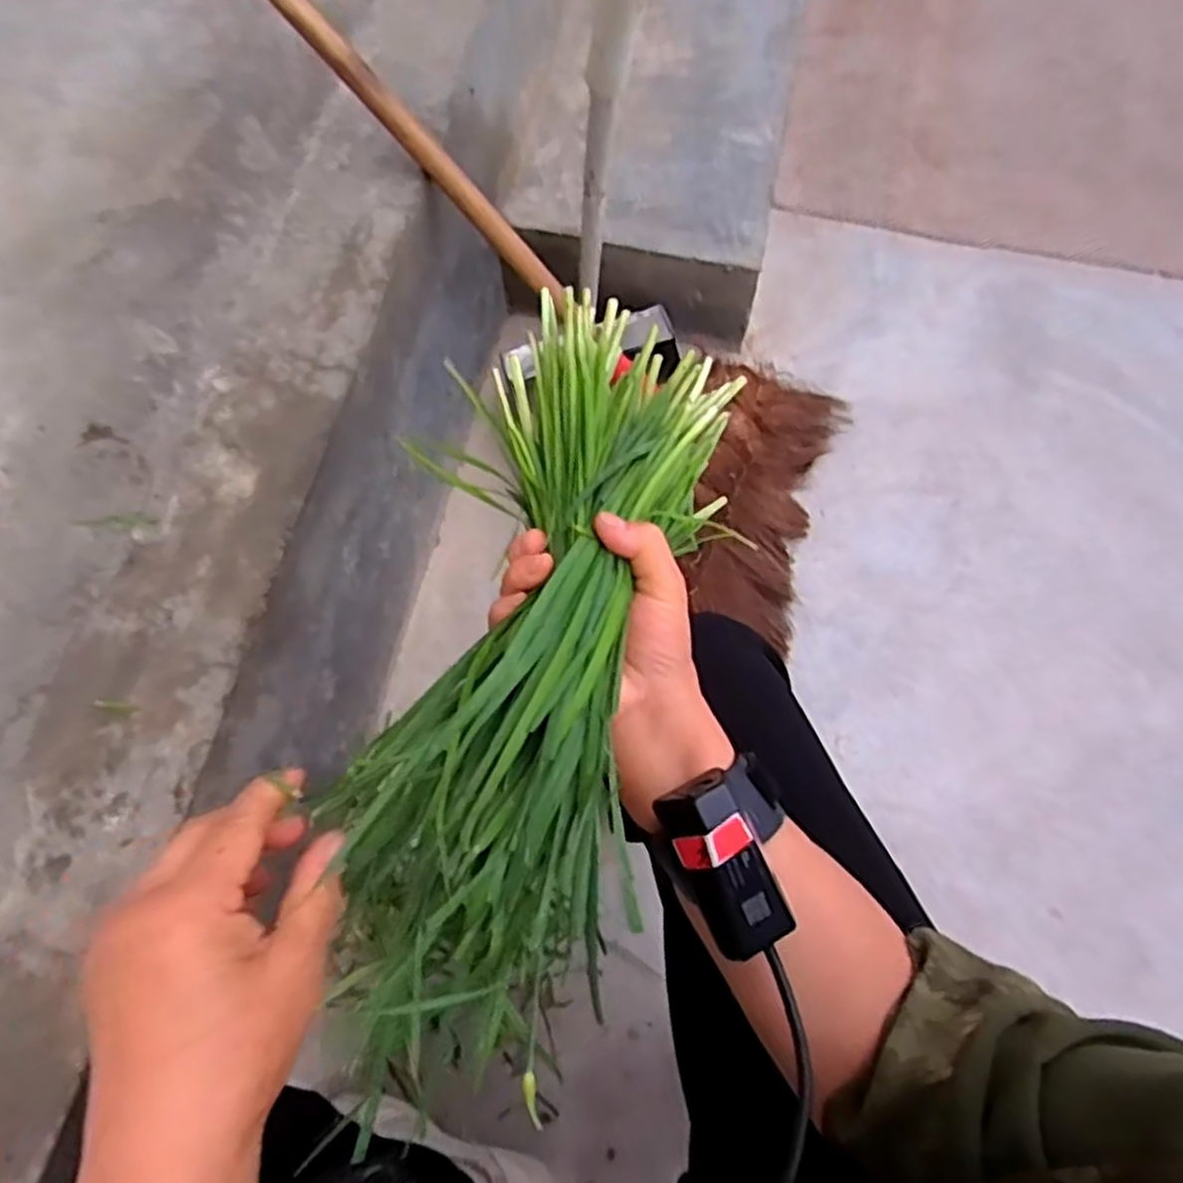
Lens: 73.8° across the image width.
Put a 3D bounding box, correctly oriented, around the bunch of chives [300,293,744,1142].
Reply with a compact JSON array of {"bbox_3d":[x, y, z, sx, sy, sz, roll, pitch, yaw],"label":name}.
[{"bbox_3d":[-0.019,0.008,0.349,0.121,0.057,0.334,12,60,4],"label":"bunch of chives"}]

